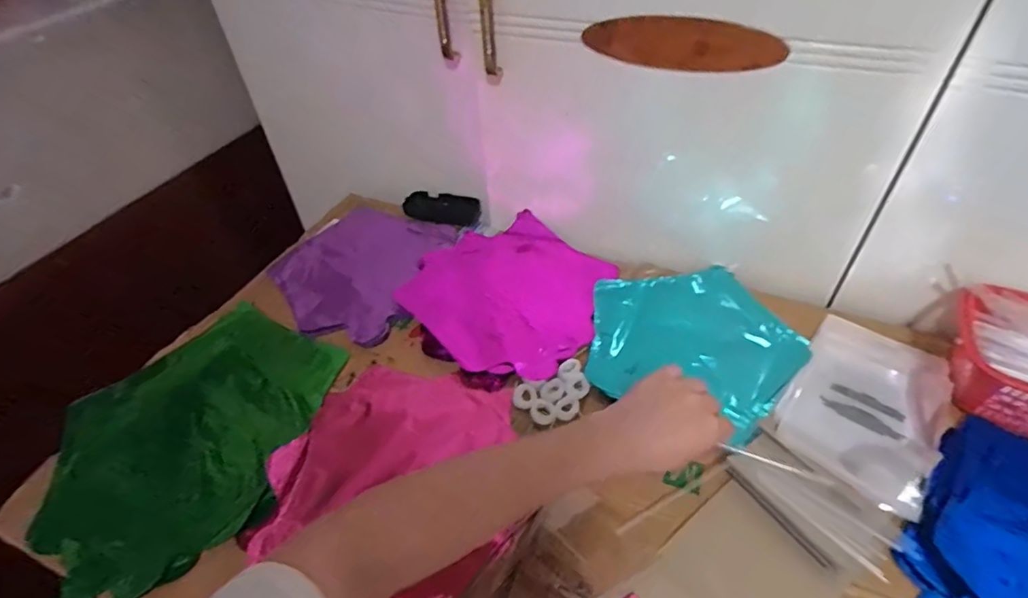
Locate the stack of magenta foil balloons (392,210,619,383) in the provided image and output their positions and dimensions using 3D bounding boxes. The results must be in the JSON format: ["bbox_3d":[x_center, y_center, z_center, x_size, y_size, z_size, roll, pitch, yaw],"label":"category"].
[{"bbox_3d":[-0.004,-0.010,0.684,0.244,0.032,0.237,26,54,25],"label":"stack of magenta foil balloons"}]

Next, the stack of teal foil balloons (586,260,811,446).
[{"bbox_3d":[0.196,0.040,0.612,0.220,0.020,0.233,31,57,28],"label":"stack of teal foil balloons"}]

